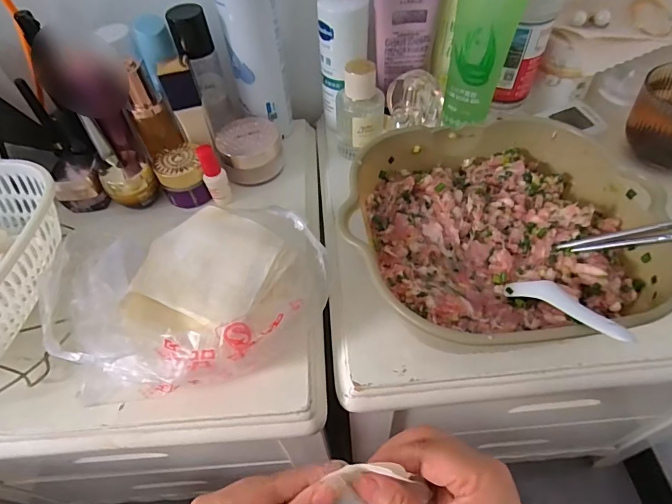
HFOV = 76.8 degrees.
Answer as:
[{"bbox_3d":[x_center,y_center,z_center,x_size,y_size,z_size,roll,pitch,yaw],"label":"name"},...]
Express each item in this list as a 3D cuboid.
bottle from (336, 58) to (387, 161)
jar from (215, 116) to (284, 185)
[{"bbox_3d":[0.026,-0.148,0.456,0.052,0.102,0.043,-1,51,3],"label":"bottle"},{"bbox_3d":[-0.095,-0.114,0.472,0.067,0.049,0.077,-15,52,-9],"label":"jar"}]

